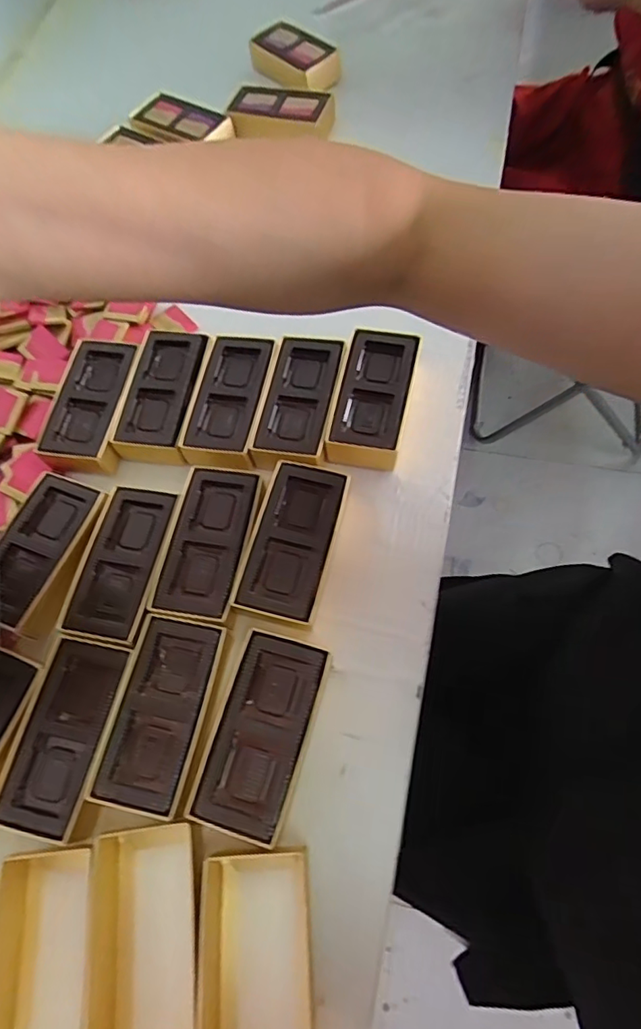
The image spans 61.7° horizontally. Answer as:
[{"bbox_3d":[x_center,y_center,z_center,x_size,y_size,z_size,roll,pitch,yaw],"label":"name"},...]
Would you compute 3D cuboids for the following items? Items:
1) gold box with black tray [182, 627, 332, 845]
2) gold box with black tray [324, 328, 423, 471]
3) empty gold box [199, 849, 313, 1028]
[{"bbox_3d":[-0.036,0.135,0.338,0.058,0.029,0.113,14,67,12],"label":"gold box with black tray"},{"bbox_3d":[0.043,-0.095,0.437,0.057,0.031,0.115,11,66,11],"label":"gold box with black tray"},{"bbox_3d":[-0.034,0.256,0.290,0.057,0.027,0.121,-7,64,3],"label":"empty gold box"}]

